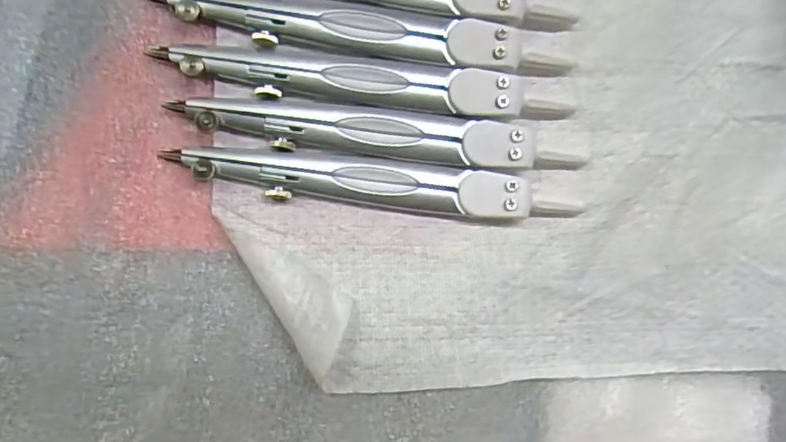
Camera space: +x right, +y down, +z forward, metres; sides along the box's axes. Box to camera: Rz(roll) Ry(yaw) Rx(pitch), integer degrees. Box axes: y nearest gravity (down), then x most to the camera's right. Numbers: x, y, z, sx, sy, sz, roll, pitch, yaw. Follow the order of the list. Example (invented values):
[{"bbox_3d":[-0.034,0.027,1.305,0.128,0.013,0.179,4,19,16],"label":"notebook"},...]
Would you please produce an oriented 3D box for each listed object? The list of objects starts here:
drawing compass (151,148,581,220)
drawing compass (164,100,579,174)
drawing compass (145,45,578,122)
[{"bbox_3d":[-0.002,-0.011,0.174,0.126,0.007,0.015,3,93,-8],"label":"drawing compass"},{"bbox_3d":[-0.002,-0.027,0.173,0.124,0.007,0.016,5,93,-8],"label":"drawing compass"},{"bbox_3d":[-0.007,-0.043,0.172,0.127,0.007,0.015,3,93,-8],"label":"drawing compass"}]

